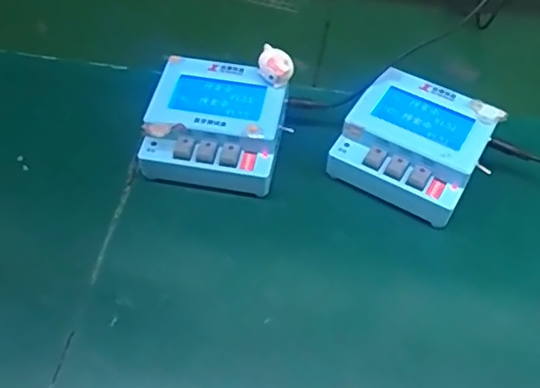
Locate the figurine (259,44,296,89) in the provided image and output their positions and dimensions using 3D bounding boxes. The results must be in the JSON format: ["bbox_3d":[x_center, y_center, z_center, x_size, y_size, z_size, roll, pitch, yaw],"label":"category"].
[{"bbox_3d":[0.005,-0.100,0.453,0.027,0.032,0.024,3,53,1],"label":"figurine"}]

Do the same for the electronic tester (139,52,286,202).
[{"bbox_3d":[-0.042,-0.053,0.456,0.104,0.049,0.096,9,53,5],"label":"electronic tester"}]

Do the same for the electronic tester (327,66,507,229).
[{"bbox_3d":[0.112,-0.035,0.452,0.104,0.057,0.098,27,57,18],"label":"electronic tester"}]

